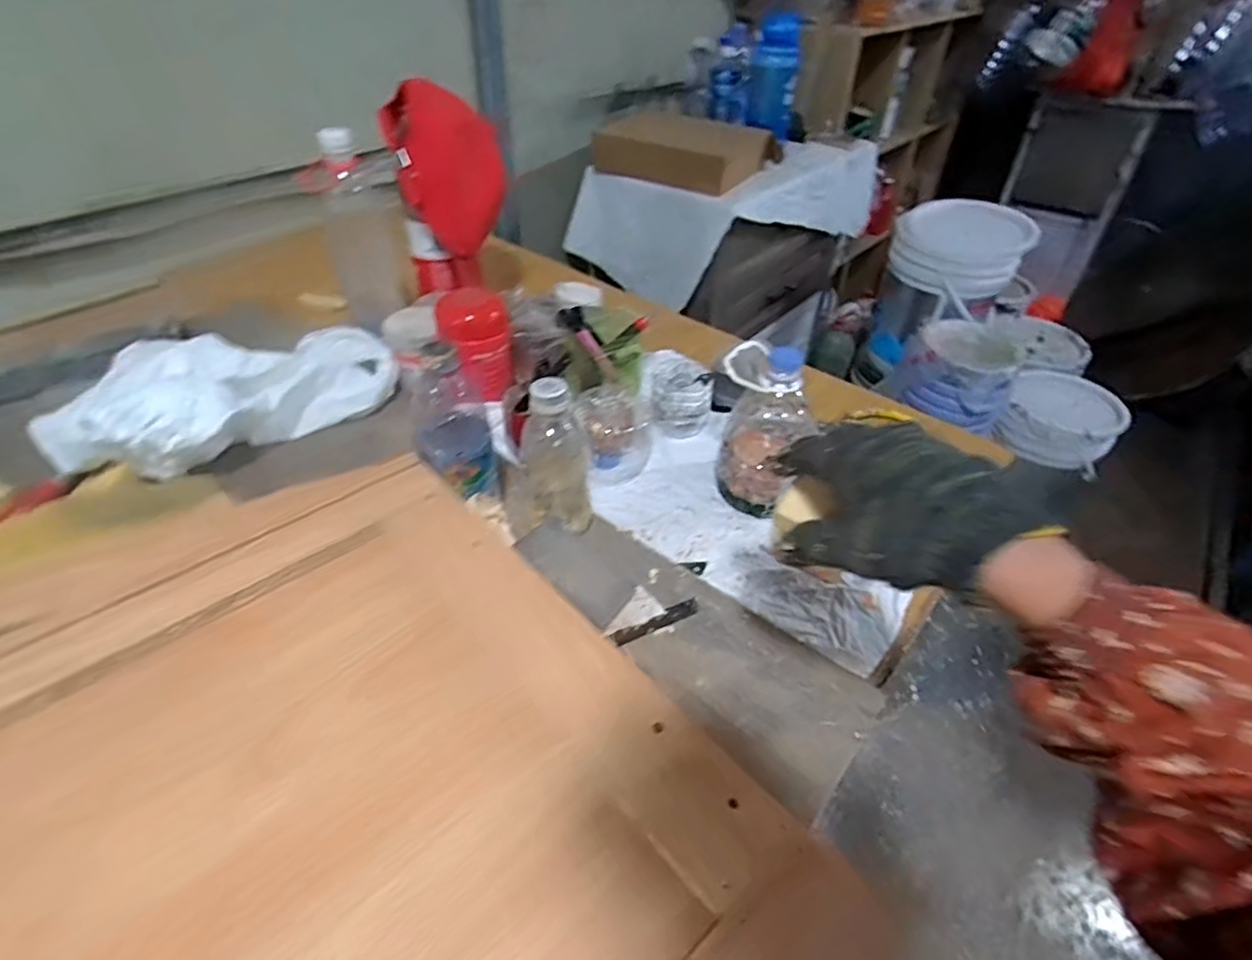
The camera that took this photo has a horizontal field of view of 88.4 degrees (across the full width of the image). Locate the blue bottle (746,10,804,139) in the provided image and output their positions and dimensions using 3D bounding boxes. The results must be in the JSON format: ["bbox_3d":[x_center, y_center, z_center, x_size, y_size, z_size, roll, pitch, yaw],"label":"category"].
[{"bbox_3d":[0.343,-0.934,1.483,0.118,0.225,0.093,24,43,20],"label":"blue bottle"}]

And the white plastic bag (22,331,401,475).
[{"bbox_3d":[-0.421,-0.098,0.696,0.146,0.101,0.331,29,45,25],"label":"white plastic bag"}]

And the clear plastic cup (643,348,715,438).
[{"bbox_3d":[0.063,-0.102,0.781,0.084,0.074,0.069,11,41,6],"label":"clear plastic cup"}]

